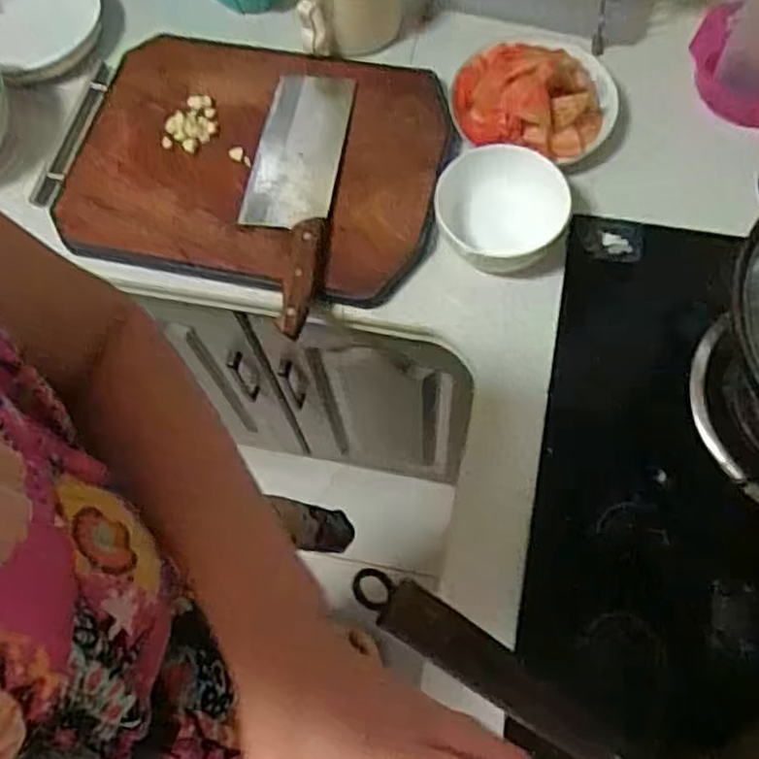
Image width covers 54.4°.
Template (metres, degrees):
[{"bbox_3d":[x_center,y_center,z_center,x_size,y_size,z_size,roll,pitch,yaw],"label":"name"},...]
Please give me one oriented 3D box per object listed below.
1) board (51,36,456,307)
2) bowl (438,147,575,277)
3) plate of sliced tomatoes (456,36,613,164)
[{"bbox_3d":[-0.132,-0.231,0.784,0.395,0.040,0.279,12,69,8],"label":"board"},{"bbox_3d":[0.117,-0.168,0.712,0.117,0.076,0.112,-1,68,3],"label":"bowl"},{"bbox_3d":[0.164,-0.301,0.779,0.170,0.060,0.149,2,68,4],"label":"plate of sliced tomatoes"}]

